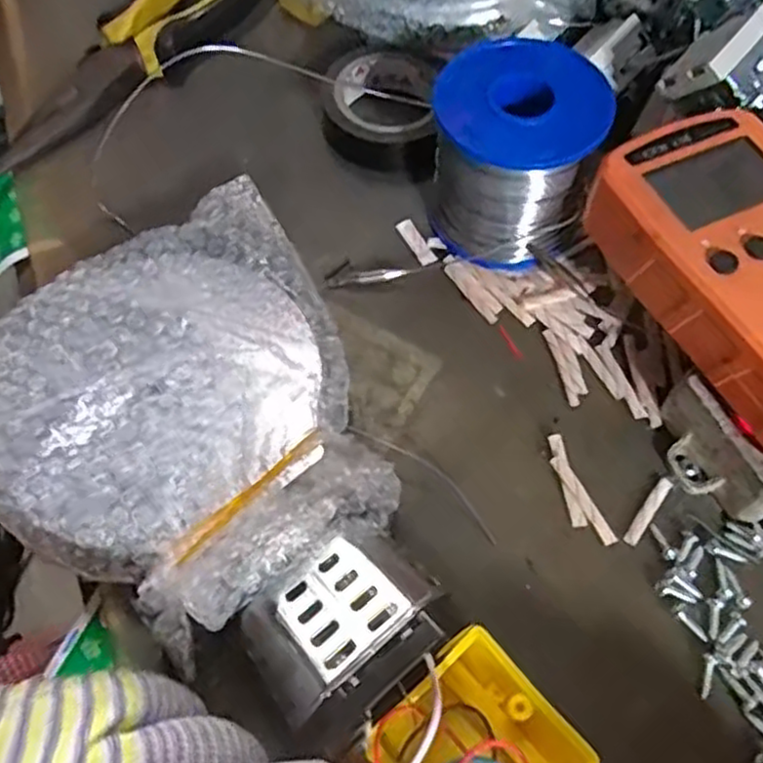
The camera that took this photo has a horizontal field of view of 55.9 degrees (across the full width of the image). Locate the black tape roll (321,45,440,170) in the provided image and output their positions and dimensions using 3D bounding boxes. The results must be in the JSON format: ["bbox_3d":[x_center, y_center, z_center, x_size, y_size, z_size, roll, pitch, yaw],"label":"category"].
[{"bbox_3d":[-0.001,-0.131,0.339,0.049,0.022,0.054,1,64,1],"label":"black tape roll"}]

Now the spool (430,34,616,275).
[{"bbox_3d":[0.053,-0.089,0.291,0.061,0.068,0.059,0,64,1],"label":"spool"}]

